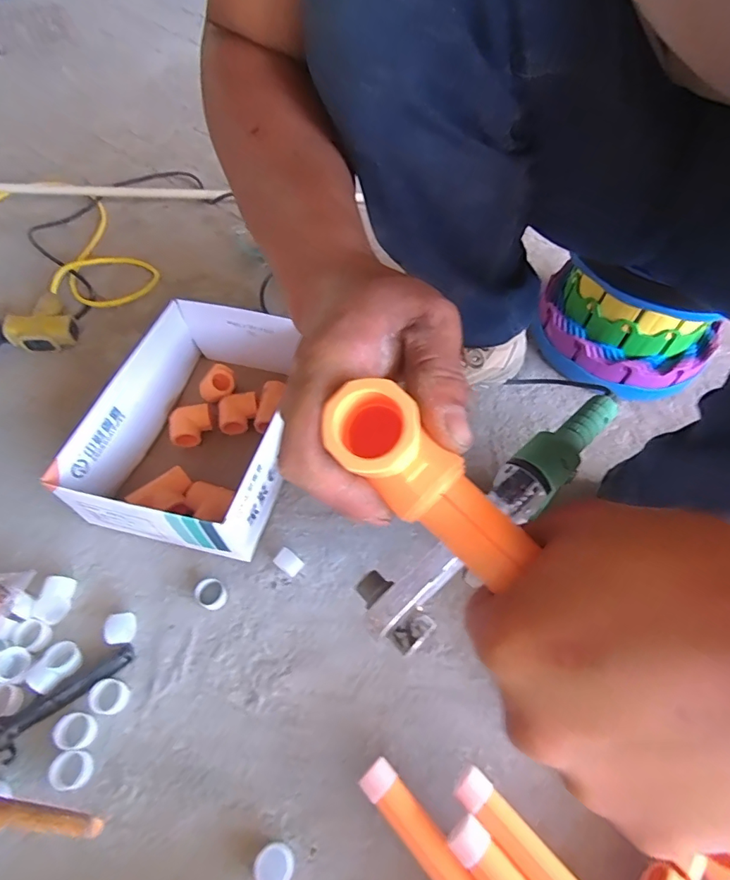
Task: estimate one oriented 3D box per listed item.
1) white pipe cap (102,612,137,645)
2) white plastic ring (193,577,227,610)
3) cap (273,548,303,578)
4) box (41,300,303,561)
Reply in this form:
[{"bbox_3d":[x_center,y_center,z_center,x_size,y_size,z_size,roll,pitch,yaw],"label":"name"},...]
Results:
[{"bbox_3d":[-0.239,0.183,0.457,0.022,0.024,0.031,-3,57,-4],"label":"white pipe cap"},{"bbox_3d":[-0.158,0.158,0.480,0.032,0.014,0.028,37,63,21],"label":"white plastic ring"},{"bbox_3d":[-0.081,0.132,0.499,0.026,0.022,0.020,31,61,18],"label":"cap"},{"bbox_3d":[-0.181,-0.023,0.549,0.195,0.105,0.286,12,57,6],"label":"box"}]

